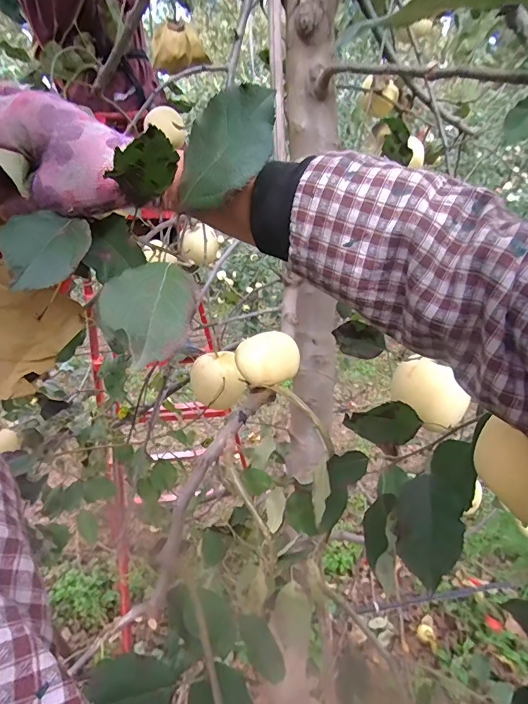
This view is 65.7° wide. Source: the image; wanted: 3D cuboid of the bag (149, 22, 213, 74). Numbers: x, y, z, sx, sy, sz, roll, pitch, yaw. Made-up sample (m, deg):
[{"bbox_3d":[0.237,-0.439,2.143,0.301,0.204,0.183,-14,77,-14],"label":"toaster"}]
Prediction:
[{"bbox_3d":[-0.166,-0.604,0.816,0.111,0.079,0.057,-4,22,-17],"label":"bag"}]

